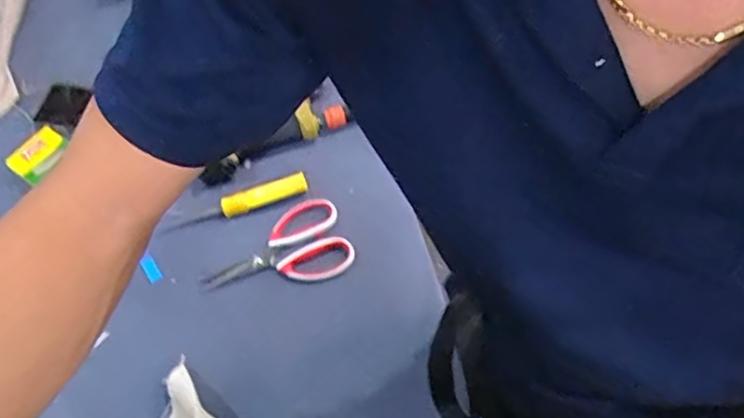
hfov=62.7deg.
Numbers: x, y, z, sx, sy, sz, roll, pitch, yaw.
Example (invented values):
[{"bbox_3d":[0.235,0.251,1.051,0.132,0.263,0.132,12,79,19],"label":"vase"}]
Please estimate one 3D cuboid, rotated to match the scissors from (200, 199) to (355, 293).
[{"bbox_3d":[-0.122,0.057,0.764,0.185,0.011,0.105,-21,60,-8],"label":"scissors"}]

